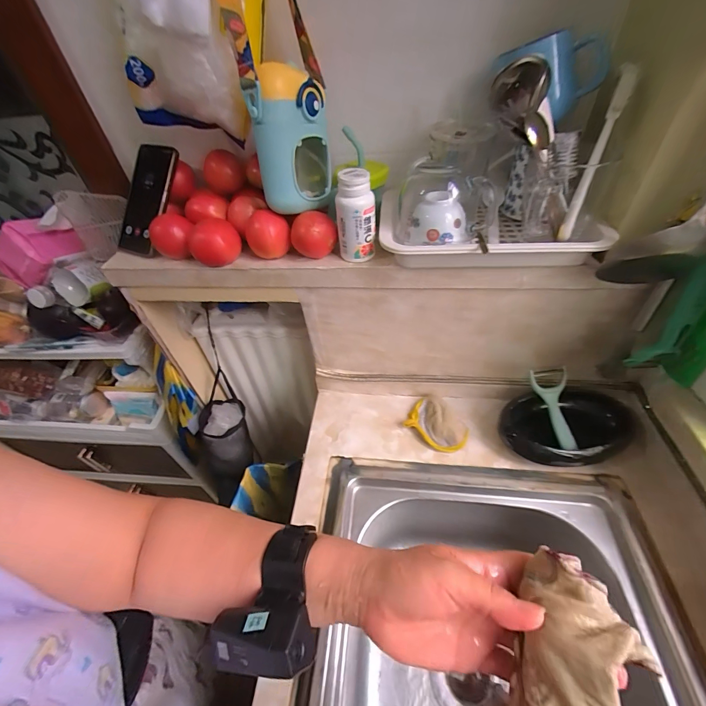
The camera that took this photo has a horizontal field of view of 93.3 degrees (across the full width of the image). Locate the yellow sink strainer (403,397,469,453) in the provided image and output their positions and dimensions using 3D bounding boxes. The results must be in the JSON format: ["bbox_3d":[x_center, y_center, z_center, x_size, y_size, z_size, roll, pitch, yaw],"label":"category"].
[{"bbox_3d":[0.146,0.125,0.584,0.105,0.028,0.069,32,57,32],"label":"yellow sink strainer"}]

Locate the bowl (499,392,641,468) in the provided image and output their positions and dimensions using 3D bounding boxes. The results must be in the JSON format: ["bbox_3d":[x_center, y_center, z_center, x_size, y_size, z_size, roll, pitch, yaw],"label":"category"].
[{"bbox_3d":[0.350,0.121,0.545,0.205,0.055,0.130,-8,46,-1],"label":"bowl"}]

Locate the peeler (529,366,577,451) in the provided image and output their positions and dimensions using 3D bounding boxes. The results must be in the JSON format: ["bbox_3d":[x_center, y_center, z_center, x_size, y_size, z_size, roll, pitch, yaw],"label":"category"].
[{"bbox_3d":[0.335,0.091,0.548,0.058,0.020,0.134,-13,81,-6],"label":"peeler"}]

